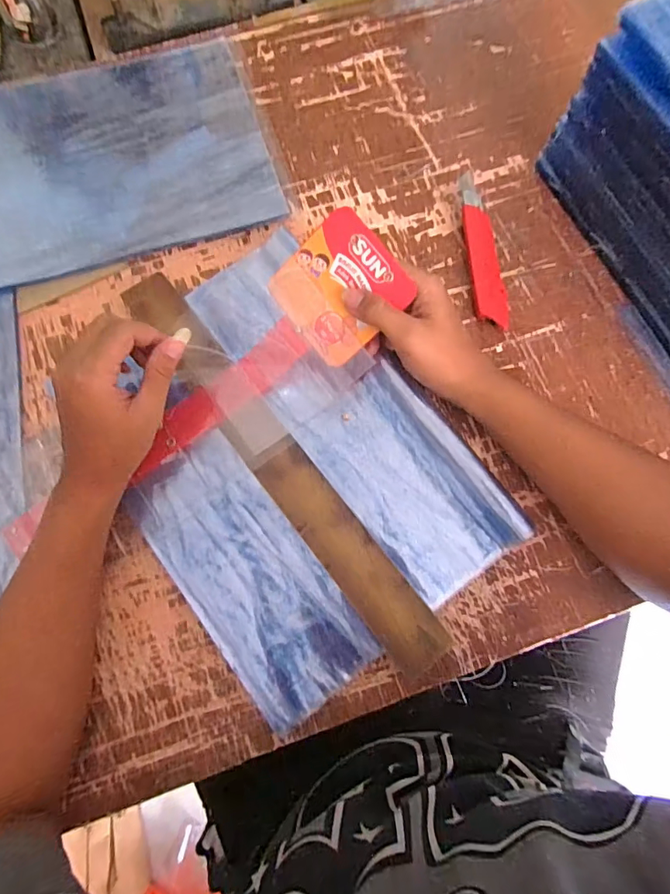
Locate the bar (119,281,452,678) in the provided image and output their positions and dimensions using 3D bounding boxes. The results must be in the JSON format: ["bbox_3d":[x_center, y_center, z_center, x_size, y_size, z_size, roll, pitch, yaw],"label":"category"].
[{"bbox_3d":[-0.055,0.005,0.420,0.047,0.012,0.437,-37,78,-8],"label":"bar"}]

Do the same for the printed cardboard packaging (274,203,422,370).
[{"bbox_3d":[0.004,-0.135,0.401,0.098,0.005,0.097,-40,90,18],"label":"printed cardboard packaging"}]

